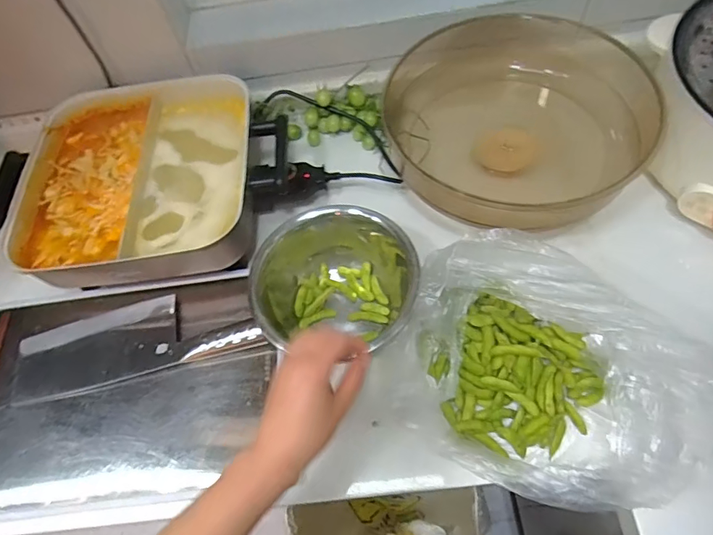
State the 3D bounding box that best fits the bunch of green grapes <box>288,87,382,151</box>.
[{"bbox_3d":[-0.035,-0.248,0.726,0.140,0.067,0.088,9,63,7],"label":"bunch of green grapes"}]

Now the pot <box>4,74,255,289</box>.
[{"bbox_3d":[-0.300,-0.129,0.646,0.306,0.104,0.315,0,62,2],"label":"pot"}]

